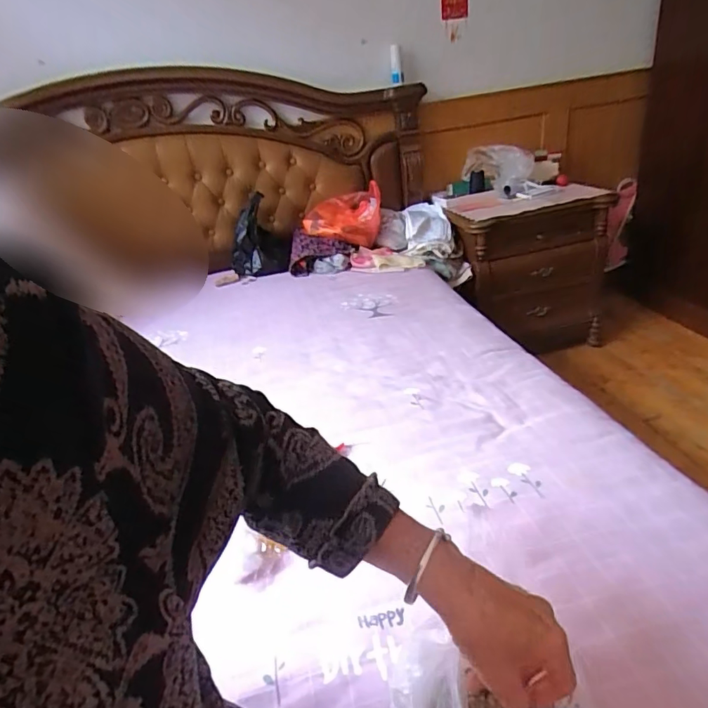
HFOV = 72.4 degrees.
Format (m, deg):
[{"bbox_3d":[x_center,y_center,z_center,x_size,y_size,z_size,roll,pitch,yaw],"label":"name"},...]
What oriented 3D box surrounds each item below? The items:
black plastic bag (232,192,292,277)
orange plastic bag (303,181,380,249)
[{"bbox_3d":[-0.296,-0.361,1.508,0.189,0.234,0.157,-13,28,-6],"label":"black plastic bag"},{"bbox_3d":[-0.033,-0.430,1.529,0.204,0.154,0.201,5,32,25],"label":"orange plastic bag"}]

